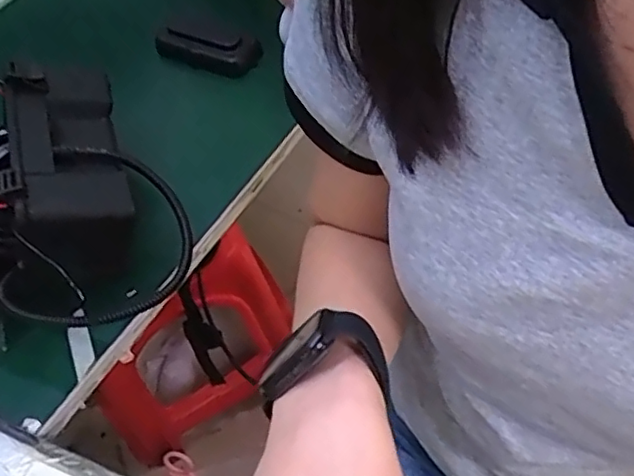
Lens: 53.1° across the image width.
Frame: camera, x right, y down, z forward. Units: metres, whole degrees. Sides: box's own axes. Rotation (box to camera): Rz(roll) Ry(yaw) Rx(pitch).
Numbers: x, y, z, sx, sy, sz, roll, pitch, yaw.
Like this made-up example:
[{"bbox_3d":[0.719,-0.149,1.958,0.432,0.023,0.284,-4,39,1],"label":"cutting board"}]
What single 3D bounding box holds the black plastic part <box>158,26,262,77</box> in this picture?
[{"bbox_3d":[-0.112,-0.187,0.642,0.105,0.021,0.044,12,58,13],"label":"black plastic part"}]

